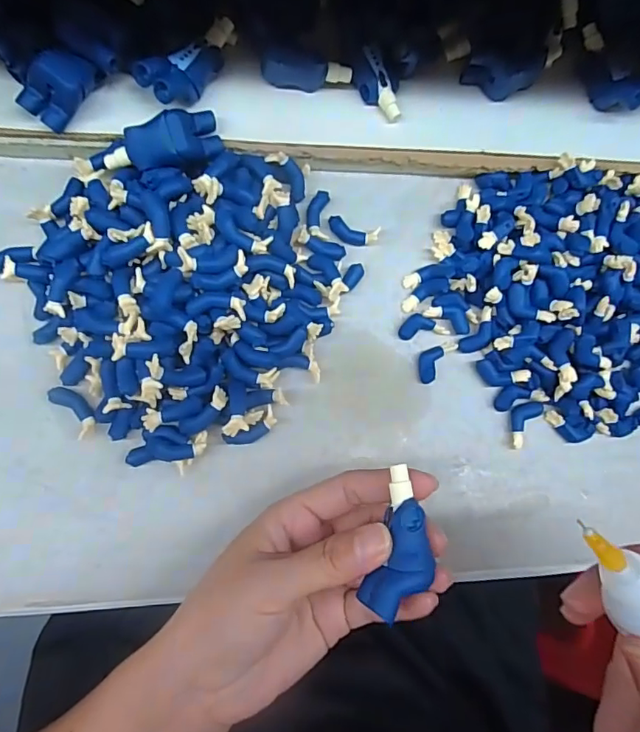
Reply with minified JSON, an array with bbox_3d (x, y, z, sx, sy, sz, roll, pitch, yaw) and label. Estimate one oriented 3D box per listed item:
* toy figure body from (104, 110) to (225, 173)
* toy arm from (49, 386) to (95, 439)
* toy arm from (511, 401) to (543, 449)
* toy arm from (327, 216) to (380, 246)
[{"bbox_3d":[-0.077,-0.108,0.243,0.057,0.020,0.023,-21,90,-8],"label":"toy figure body"},{"bbox_3d":[-0.122,0.021,0.243,0.012,0.006,0.028,-40,93,-8],"label":"toy arm"},{"bbox_3d":[0.112,0.031,0.275,0.013,0.007,0.028,35,83,-5],"label":"toy arm"},{"bbox_3d":[0.019,-0.075,0.275,0.028,0.005,0.012,17,85,-7],"label":"toy arm"}]

